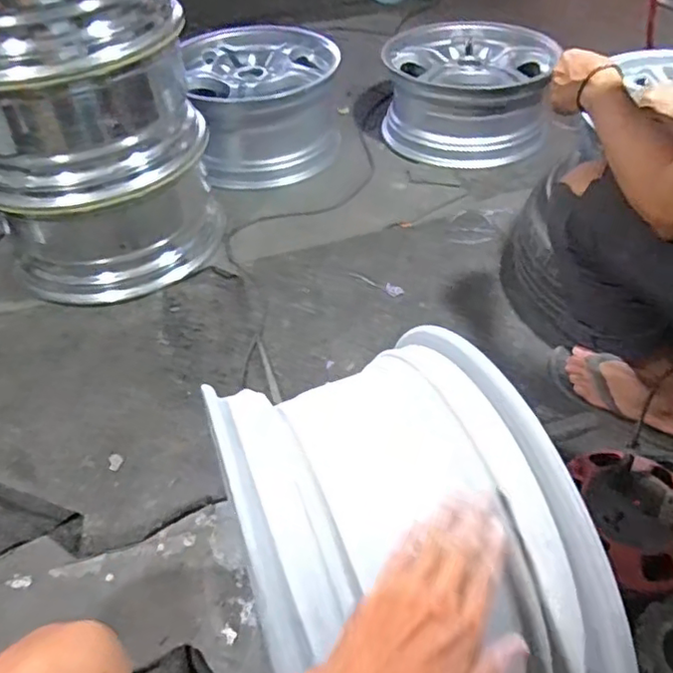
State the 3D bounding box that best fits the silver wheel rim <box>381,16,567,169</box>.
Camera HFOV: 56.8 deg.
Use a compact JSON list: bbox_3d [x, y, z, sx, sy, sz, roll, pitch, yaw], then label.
[{"bbox_3d":[0.316,-0.600,1.504,0.394,0.176,0.400,11,47,14],"label":"silver wheel rim"}]

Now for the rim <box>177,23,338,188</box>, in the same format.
[{"bbox_3d":[-0.167,-0.532,1.435,0.352,0.243,0.305,-7,45,-4],"label":"rim"}]

